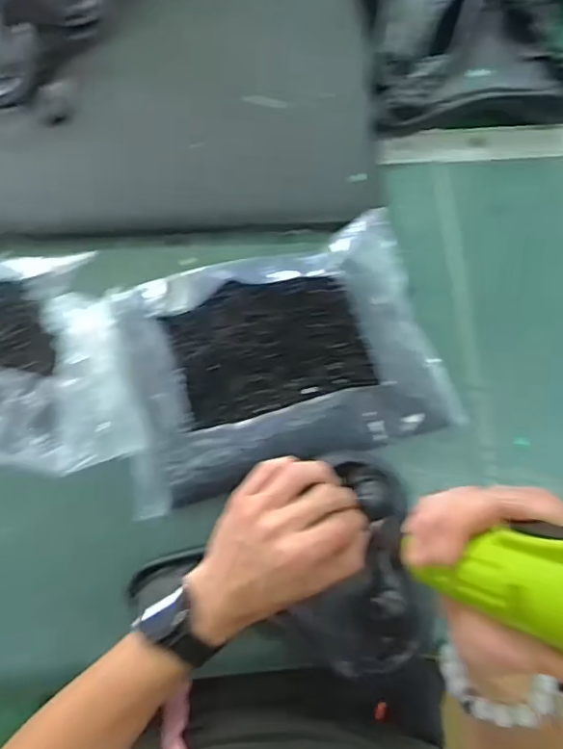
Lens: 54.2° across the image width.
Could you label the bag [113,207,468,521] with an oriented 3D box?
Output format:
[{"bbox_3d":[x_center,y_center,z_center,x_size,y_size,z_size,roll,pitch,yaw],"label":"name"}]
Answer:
[{"bbox_3d":[-0.006,-0.017,0.535,0.303,0.038,0.218,-17,78,-5],"label":"bag"}]

